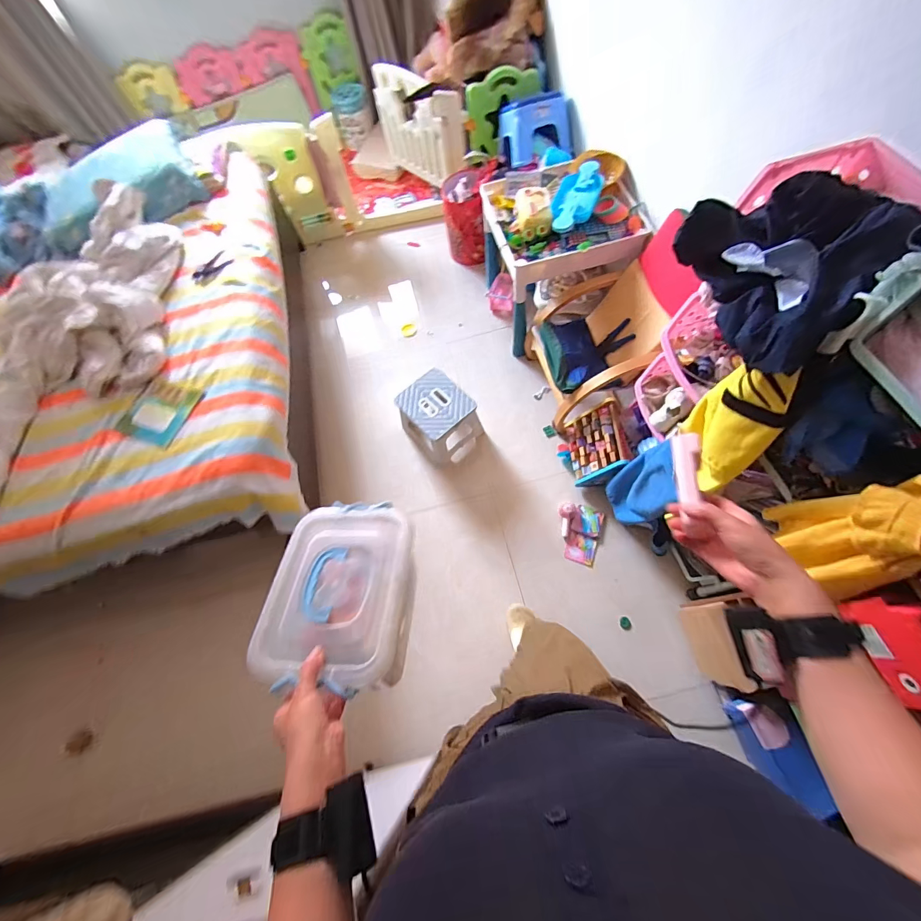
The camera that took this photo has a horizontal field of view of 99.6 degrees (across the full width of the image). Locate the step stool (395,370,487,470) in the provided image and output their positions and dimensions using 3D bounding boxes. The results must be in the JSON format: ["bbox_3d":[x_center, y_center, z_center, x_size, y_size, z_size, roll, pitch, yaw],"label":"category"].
[{"bbox_3d":[-0.087,-0.167,1.553,0.292,0.223,0.255,39,75,19],"label":"step stool"}]

